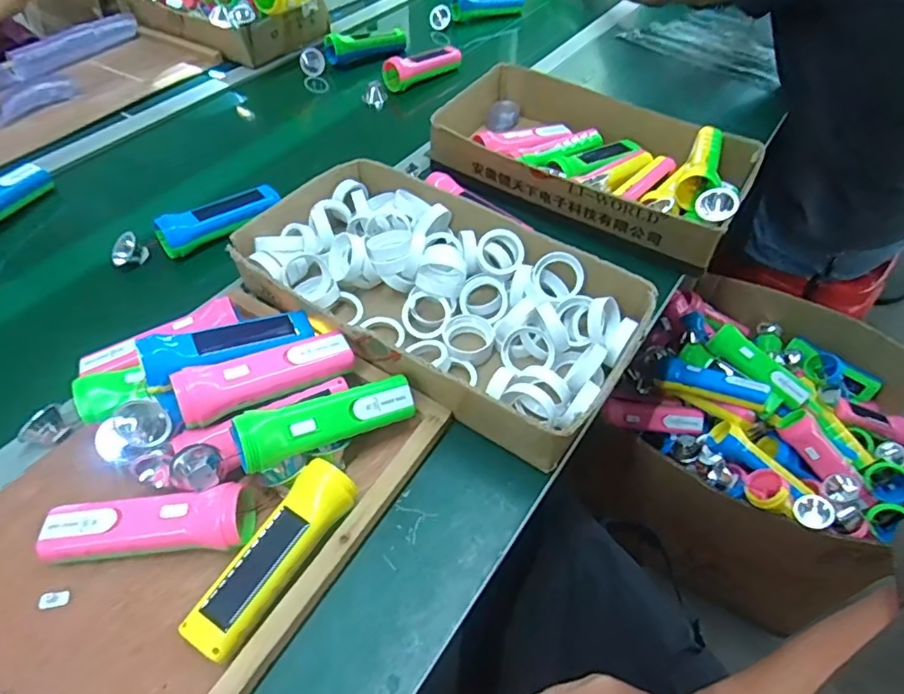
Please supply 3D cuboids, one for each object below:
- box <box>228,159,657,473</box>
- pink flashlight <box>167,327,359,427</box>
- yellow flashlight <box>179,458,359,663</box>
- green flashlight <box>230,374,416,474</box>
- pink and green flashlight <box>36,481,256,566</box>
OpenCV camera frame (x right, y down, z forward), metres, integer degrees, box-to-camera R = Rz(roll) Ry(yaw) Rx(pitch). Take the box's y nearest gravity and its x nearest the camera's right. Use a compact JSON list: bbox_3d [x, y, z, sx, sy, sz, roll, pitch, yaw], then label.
[{"bbox_3d":[-0.028,-0.065,0.610,0.438,0.072,0.234,30,56,22],"label":"box"},{"bbox_3d":[-0.167,0.019,0.498,0.156,0.043,0.042,-26,55,-21],"label":"pink flashlight"},{"bbox_3d":[-0.138,0.164,0.438,0.046,0.053,0.153,28,55,21],"label":"yellow flashlight"},{"bbox_3d":[-0.107,0.062,0.485,0.157,0.038,0.041,-15,50,-33],"label":"green flashlight"},{"bbox_3d":[-0.243,0.145,0.448,0.152,0.041,0.054,-6,50,-5],"label":"pink and green flashlight"}]

